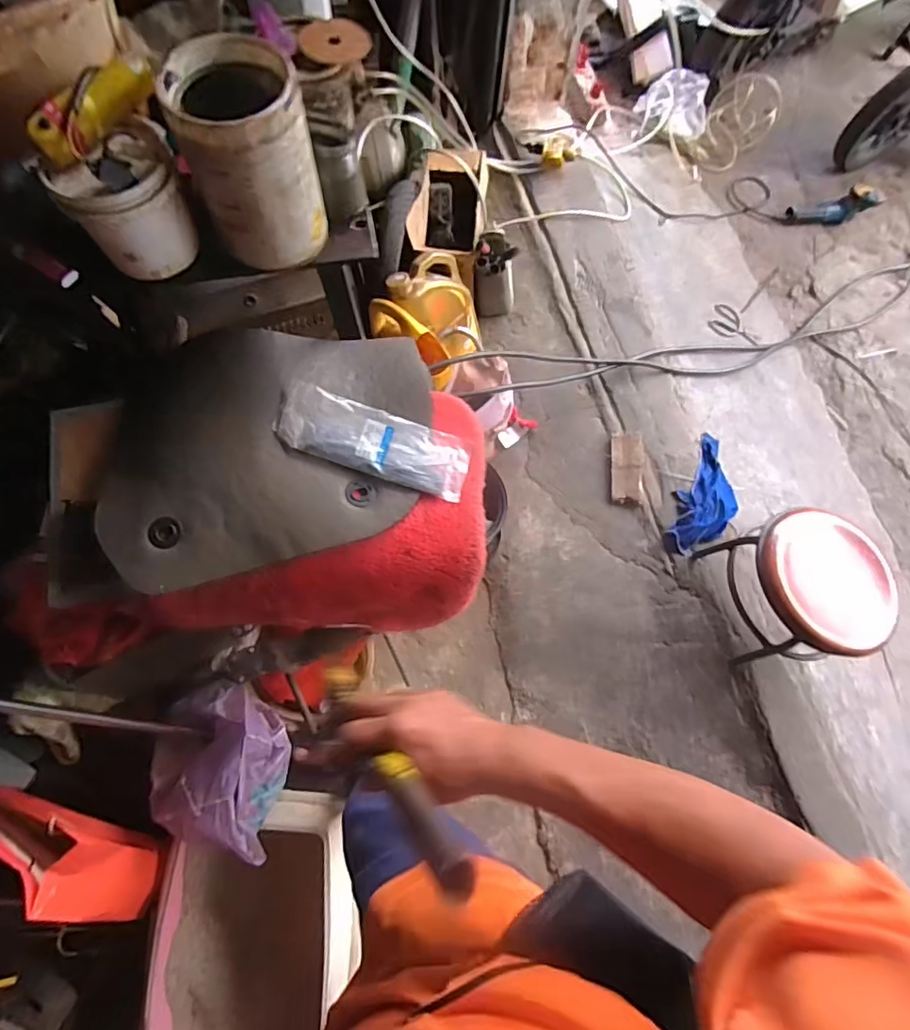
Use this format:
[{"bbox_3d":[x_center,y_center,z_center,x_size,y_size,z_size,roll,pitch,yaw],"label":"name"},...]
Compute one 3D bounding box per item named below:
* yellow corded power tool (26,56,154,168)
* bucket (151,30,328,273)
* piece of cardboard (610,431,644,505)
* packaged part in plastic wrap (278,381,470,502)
[{"bbox_3d":[-0.361,-0.410,0.546,0.031,0.040,0.135,33,72,8],"label":"yellow corded power tool"},{"bbox_3d":[-0.217,-0.385,0.600,0.121,0.173,0.126,1,71,-3],"label":"bucket"},{"bbox_3d":[0.415,-0.118,1.318,0.073,0.022,0.184,6,71,-1],"label":"piece of cardboard"},{"bbox_3d":[-0.112,-0.103,0.764,0.267,0.016,0.095,20,74,-8],"label":"packaged part in plastic wrap"}]

